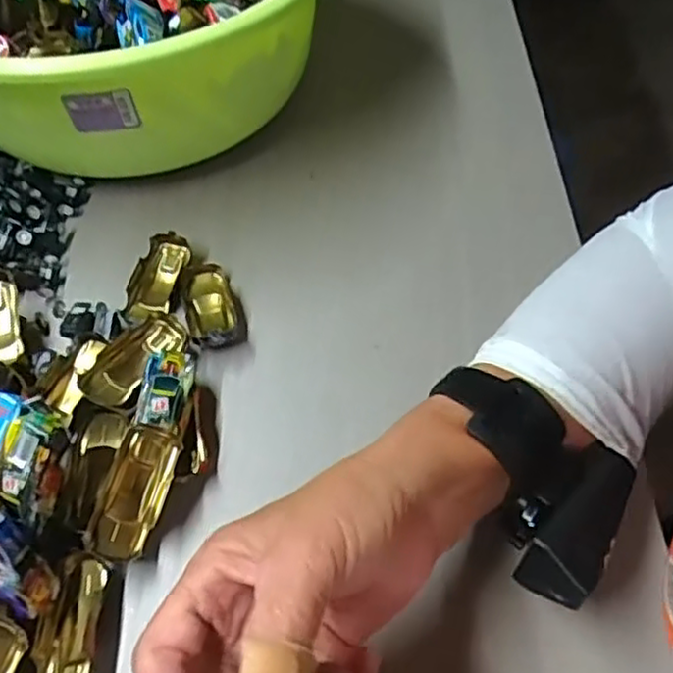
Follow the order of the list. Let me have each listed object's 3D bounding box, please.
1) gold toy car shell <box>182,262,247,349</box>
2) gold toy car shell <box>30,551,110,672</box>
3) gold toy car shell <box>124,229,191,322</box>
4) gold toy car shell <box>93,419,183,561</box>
[{"bbox_3d":[-0.077,-0.020,0.430,0.032,0.017,0.067,-16,55,-9],"label":"gold toy car shell"},{"bbox_3d":[-0.122,0.134,0.326,0.029,0.023,0.062,0,54,2],"label":"gold toy car shell"},{"bbox_3d":[-0.114,-0.035,0.444,0.032,0.020,0.064,10,55,9],"label":"gold toy car shell"},{"bbox_3d":[-0.097,0.076,0.344,0.027,0.011,0.063,14,75,12],"label":"gold toy car shell"}]

